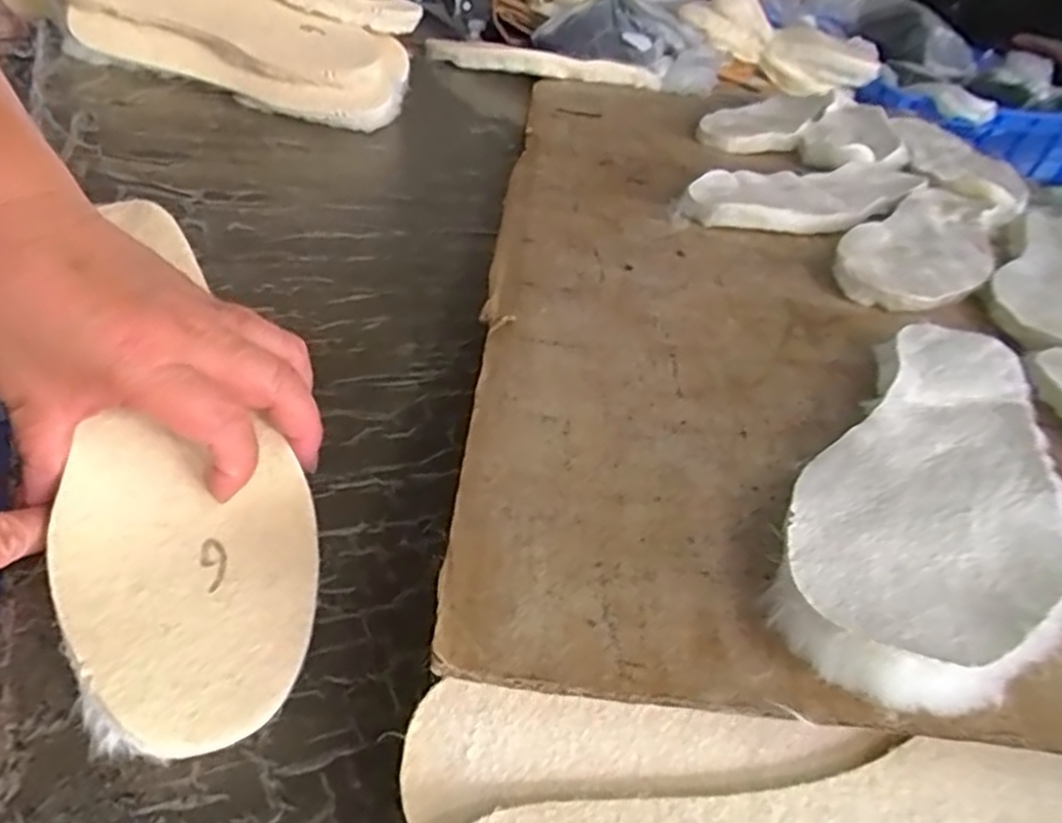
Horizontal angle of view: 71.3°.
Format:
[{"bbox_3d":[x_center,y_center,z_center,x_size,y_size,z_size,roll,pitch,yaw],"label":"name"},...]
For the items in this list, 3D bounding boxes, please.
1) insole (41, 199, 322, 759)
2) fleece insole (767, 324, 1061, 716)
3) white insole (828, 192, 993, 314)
[{"bbox_3d":[-0.151,0.009,0.313,0.092,0.018,0.257,-10,58,-24],"label":"insole"},{"bbox_3d":[0.181,0.030,0.317,0.100,0.023,0.265,27,39,24],"label":"fleece insole"},{"bbox_3d":[0.303,-0.131,0.574,0.095,0.021,0.260,25,39,22],"label":"white insole"}]

